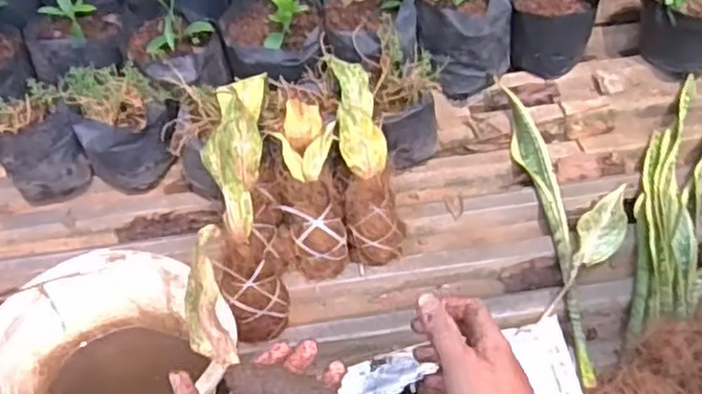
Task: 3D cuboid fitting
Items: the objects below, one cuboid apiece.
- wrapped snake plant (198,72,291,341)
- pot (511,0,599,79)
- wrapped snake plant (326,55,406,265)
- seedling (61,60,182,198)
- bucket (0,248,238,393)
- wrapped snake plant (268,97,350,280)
[{"bbox_3d":[-0.136,0.005,0.895,0.079,0.076,0.340,-6,81,-3],"label":"wrapped snake plant"},{"bbox_3d":[0.330,-0.287,1.179,0.124,0.118,0.122,-1,54,1],"label":"pot"},{"bbox_3d":[0.018,-0.061,0.968,0.075,0.070,0.299,-8,77,-4],"label":"wrapped snake plant"},{"bbox_3d":[-0.336,-0.099,1.069,0.152,0.137,0.134,-9,54,-5],"label":"seedling"},{"bbox_3d":[-0.272,0.192,0.798,0.217,0.193,0.222,-1,54,1],"label":"bucket"},{"bbox_3d":[-0.057,-0.020,0.948,0.082,0.064,0.254,-8,85,-4],"label":"wrapped snake plant"}]

